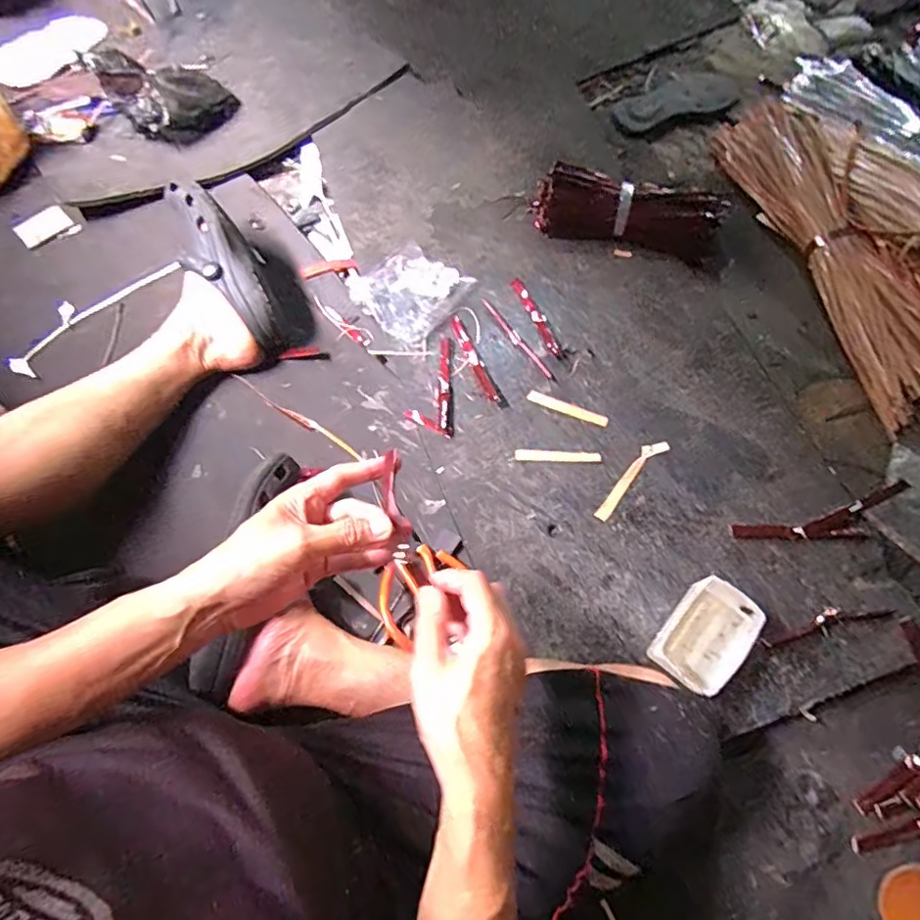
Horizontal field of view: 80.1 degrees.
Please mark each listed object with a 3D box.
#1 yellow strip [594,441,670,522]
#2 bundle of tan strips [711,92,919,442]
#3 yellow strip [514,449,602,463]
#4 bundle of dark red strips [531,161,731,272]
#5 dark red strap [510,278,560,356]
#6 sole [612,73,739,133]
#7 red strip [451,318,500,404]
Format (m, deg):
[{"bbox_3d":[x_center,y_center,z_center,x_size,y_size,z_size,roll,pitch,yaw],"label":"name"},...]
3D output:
[{"bbox_3d":[0.199,0.021,0.637,0.020,0.004,0.126,40,73,17],"label":"yellow strip"},{"bbox_3d":[0.587,-0.289,0.745,0.230,0.055,0.615,-15,67,-5],"label":"bundle of tan strips"},{"bbox_3d":[0.116,-0.005,0.650,0.100,0.005,0.014,2,66,2],"label":"yellow strip"},{"bbox_3d":[0.234,-0.344,0.761,0.258,0.076,0.092,7,68,1],"label":"bundle of dark red strips"},{"bbox_3d":[0.101,-0.194,0.731,0.017,0.006,0.135,-22,67,-8],"label":"dark red strap"},{"bbox_3d":[0.362,-0.605,0.921,0.224,0.011,0.084,-20,67,-8],"label":"sole"},{"bbox_3d":[0.018,-0.132,0.705,0.017,0.004,0.138,-21,67,-8],"label":"red strip"}]

